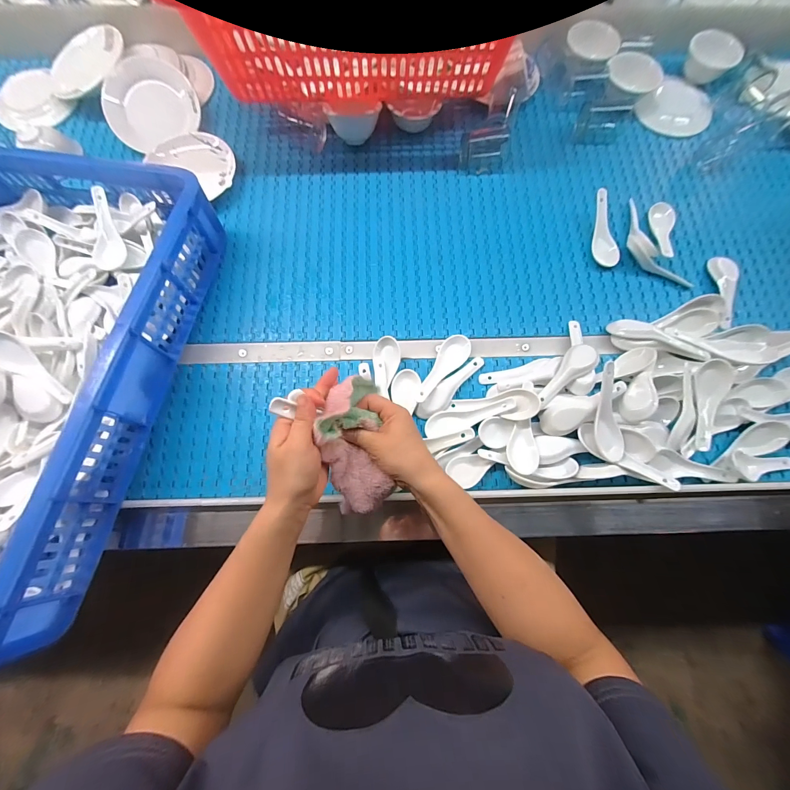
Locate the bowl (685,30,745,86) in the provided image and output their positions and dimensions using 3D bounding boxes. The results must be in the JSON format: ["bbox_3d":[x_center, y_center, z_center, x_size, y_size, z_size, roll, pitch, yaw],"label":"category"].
[{"bbox_3d":[0.580,-0.618,0.614,0.081,0.054,0.081,0,75,-1],"label":"bowl"}]

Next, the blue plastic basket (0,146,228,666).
[{"bbox_3d":[-0.513,-0.050,0.415,0.414,0.144,0.595,8,76,1],"label":"blue plastic basket"}]

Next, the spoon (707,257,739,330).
[{"bbox_3d":[0.507,-0.158,0.510,0.032,0.025,0.125,9,76,2],"label":"spoon"}]

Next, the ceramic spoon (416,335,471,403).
[{"bbox_3d":[0.069,-0.035,0.475,0.040,0.024,0.116,31,77,7],"label":"ceramic spoon"}]

